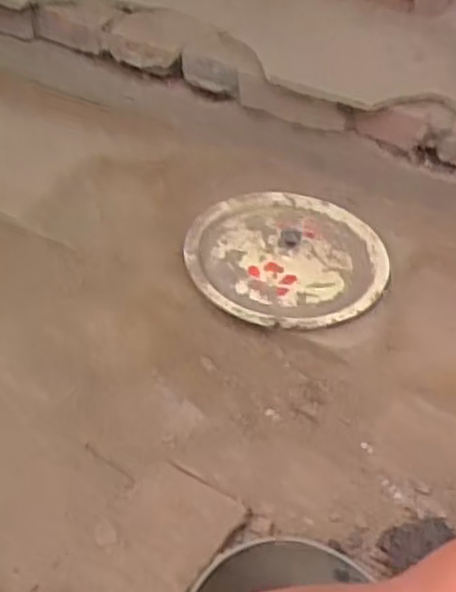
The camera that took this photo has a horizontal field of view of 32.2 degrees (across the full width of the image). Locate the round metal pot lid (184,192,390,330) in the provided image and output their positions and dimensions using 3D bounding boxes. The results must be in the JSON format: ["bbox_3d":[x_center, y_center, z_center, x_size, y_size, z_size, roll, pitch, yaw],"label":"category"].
[{"bbox_3d":[0.077,-0.057,1.032,0.251,0.038,0.263,2,43,-2],"label":"round metal pot lid"}]

